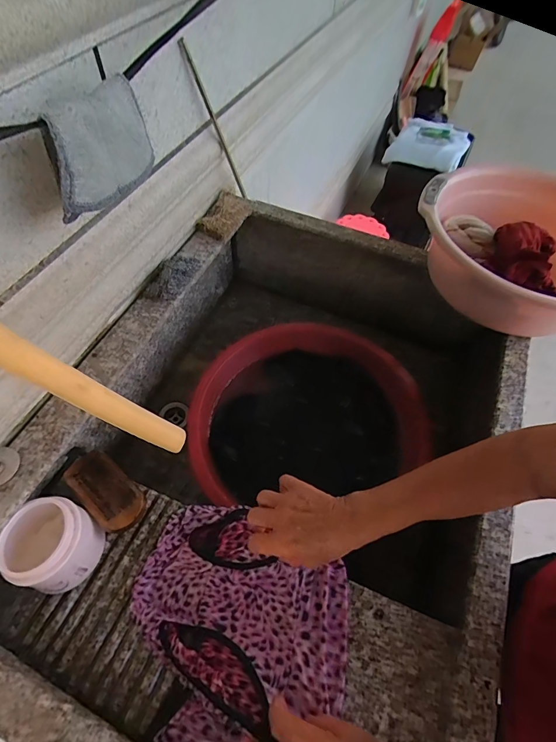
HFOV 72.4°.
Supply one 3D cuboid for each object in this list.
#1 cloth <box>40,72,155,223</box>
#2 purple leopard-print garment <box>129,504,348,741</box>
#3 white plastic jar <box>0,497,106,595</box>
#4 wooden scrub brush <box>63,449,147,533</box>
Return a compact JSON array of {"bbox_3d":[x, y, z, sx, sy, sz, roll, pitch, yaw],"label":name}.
[{"bbox_3d":[-0.170,-0.214,0.369,0.017,0.088,0.124,23,59,10],"label":"cloth"},{"bbox_3d":[-0.049,0.282,0.429,0.239,0.039,0.222,15,58,6],"label":"purple leopard-print garment"},{"bbox_3d":[-0.275,0.208,0.457,0.104,0.076,0.094,0,58,-4],"label":"white plastic jar"},{"bbox_3d":[-0.233,0.160,0.515,0.130,0.033,0.060,38,63,19],"label":"wooden scrub brush"}]

